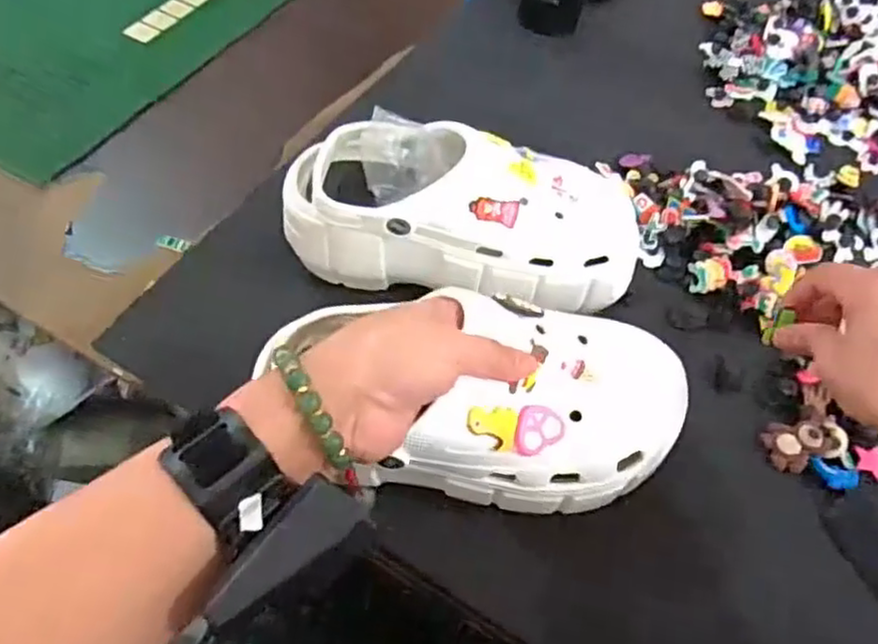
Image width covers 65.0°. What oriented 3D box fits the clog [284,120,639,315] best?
[{"bbox_3d":[0.016,-0.081,0.486,0.244,0.090,0.090,9,56,5],"label":"clog"}]

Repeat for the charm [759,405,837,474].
[{"bbox_3d":[0.238,0.078,0.456,0.042,0.008,0.034,-31,57,5],"label":"charm"}]

